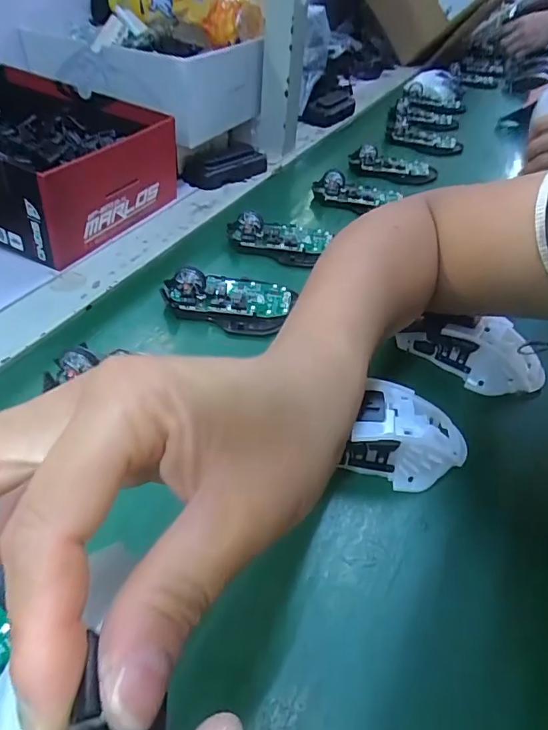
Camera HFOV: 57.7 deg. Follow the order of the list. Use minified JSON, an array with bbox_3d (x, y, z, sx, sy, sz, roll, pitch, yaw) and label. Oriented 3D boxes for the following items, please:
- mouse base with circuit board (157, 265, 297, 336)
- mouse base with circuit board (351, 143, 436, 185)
[{"bbox_3d":[-0.038,-0.063,0.420,0.104,0.030,0.066,15,43,11],"label":"mouse base with circuit board"},{"bbox_3d":[0.157,-0.267,0.655,0.113,0.021,0.053,14,43,11],"label":"mouse base with circuit board"}]

